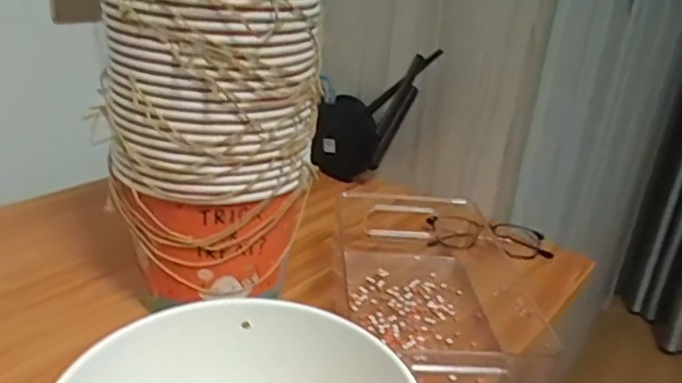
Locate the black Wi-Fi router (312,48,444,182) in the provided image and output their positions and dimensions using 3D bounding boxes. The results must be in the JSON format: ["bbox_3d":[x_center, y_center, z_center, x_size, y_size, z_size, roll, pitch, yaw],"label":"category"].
[{"bbox_3d":[0.045,-0.110,0.797,0.120,0.244,0.042,55,38,6],"label":"black Wi-Fi router"}]

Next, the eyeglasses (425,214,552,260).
[{"bbox_3d":[0.173,0.047,0.693,0.139,0.023,0.060,6,23,1],"label":"eyeglasses"}]

